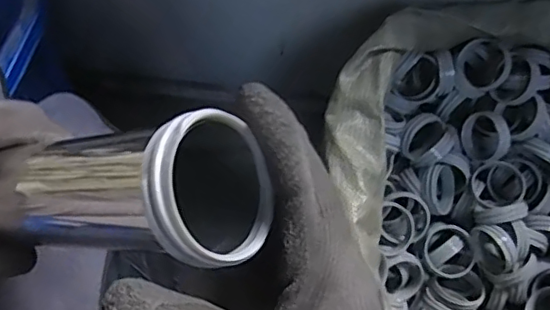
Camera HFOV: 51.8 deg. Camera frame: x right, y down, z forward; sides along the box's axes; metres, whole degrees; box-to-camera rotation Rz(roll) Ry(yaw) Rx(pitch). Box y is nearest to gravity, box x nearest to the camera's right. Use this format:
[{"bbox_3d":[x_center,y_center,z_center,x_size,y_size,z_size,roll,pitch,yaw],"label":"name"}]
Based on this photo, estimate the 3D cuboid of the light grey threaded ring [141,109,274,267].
[{"bbox_3d":[-0.023,0.012,0.220,0.057,0.010,0.059,9,77,-41],"label":"light grey threaded ring"}]

